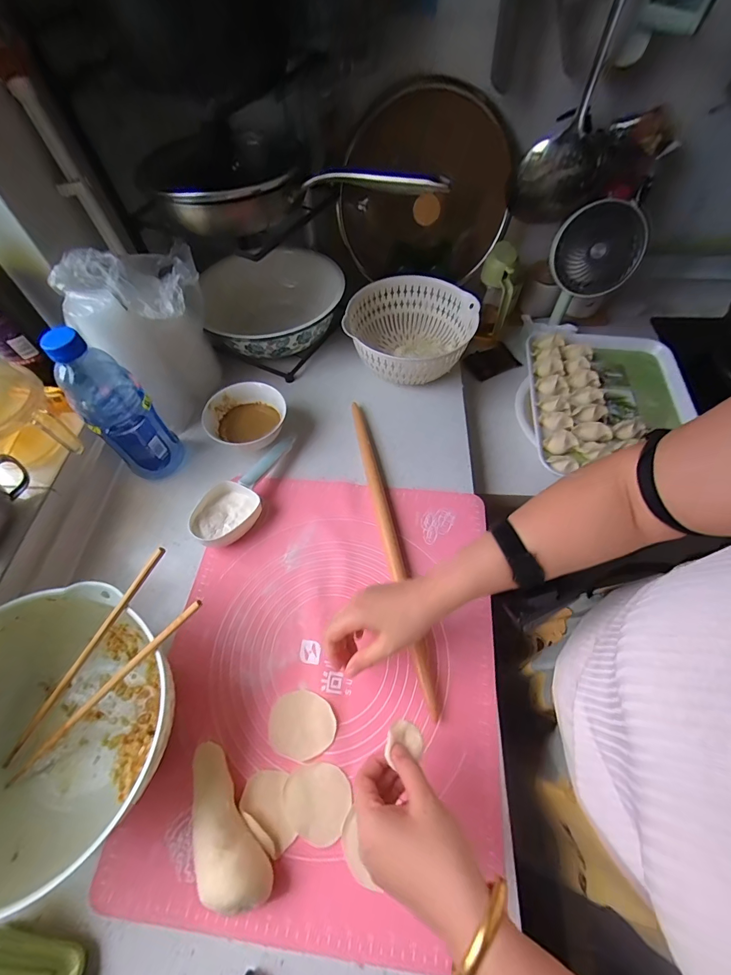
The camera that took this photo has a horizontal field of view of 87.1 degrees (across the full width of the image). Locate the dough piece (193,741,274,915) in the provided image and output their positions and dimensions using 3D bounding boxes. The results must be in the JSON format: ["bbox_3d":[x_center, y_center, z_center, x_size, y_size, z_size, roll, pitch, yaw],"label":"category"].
[{"bbox_3d":[-0.143,0.331,0.376,0.046,0.049,0.140,-33,65,-18],"label":"dough piece"}]

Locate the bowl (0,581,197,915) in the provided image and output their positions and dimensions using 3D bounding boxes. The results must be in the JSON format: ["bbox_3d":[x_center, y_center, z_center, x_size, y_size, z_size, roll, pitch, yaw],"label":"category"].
[{"bbox_3d":[-0.313,0.242,0.395,0.252,0.112,0.239,-23,62,-12],"label":"bowl"}]

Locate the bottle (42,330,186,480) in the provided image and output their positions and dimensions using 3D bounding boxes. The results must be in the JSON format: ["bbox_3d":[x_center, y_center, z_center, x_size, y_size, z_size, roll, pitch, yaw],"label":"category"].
[{"bbox_3d":[-0.345,-0.115,0.536,0.082,0.238,0.099,-36,65,-19],"label":"bottle"}]

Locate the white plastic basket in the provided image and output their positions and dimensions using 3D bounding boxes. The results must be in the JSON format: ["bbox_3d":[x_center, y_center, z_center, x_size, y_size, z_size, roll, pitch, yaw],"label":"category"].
[{"bbox_3d":[0.077,-0.281,0.707,0.215,0.095,0.227,0,59,0],"label":"white plastic basket"}]

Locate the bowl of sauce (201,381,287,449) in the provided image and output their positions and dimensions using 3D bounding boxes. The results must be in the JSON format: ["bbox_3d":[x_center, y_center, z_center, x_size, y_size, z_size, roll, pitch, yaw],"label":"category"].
[{"bbox_3d":[-0.191,-0.106,0.627,0.121,0.061,0.118,0,59,0],"label":"bowl of sauce"}]

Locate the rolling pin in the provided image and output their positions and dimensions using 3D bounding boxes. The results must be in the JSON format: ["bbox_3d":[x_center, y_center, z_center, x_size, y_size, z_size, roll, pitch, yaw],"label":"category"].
[{"bbox_3d":[0.034,0.054,0.549,0.026,0.030,0.471,-10,60,-5],"label":"rolling pin"}]

